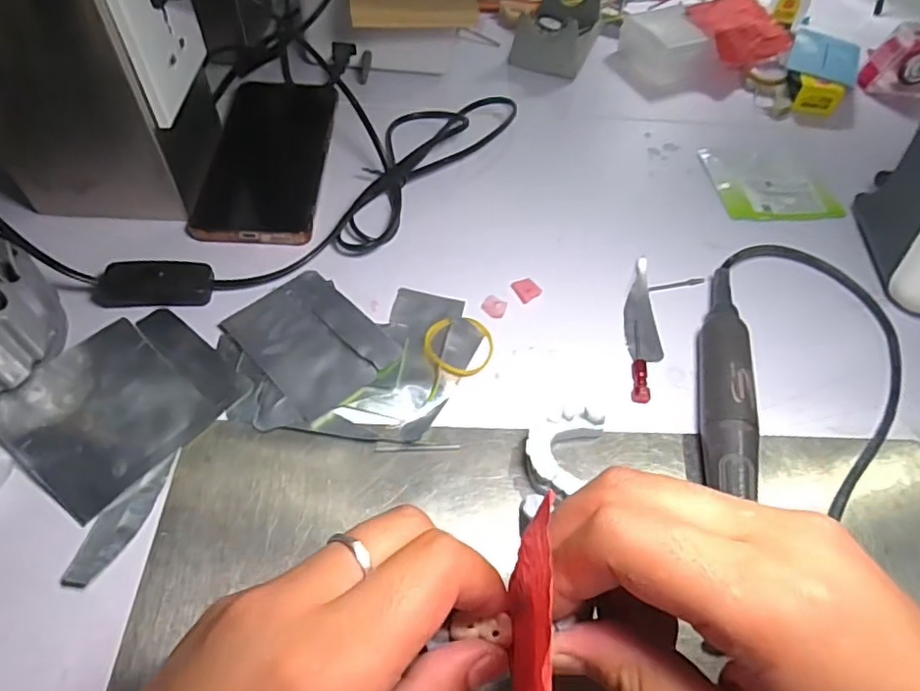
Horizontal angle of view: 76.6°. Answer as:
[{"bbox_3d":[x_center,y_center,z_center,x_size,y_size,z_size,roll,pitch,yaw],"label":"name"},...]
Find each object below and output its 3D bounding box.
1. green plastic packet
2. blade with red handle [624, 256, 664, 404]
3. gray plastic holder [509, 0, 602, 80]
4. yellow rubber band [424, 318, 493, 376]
[{"bbox_3d":[0.251,-0.132,0.474,0.090,0.005,0.084,-2,55,-5],"label":"green plastic packet"},{"bbox_3d":[0.113,-0.011,0.355,0.021,0.009,0.103,6,54,1],"label":"blade with red handle"},{"bbox_3d":[0.094,-0.300,0.547,0.062,0.040,0.102,19,55,10],"label":"gray plastic holder"},{"bbox_3d":[0.000,-0.001,0.342,0.041,0.005,0.042,3,54,-2],"label":"yellow rubber band"}]

